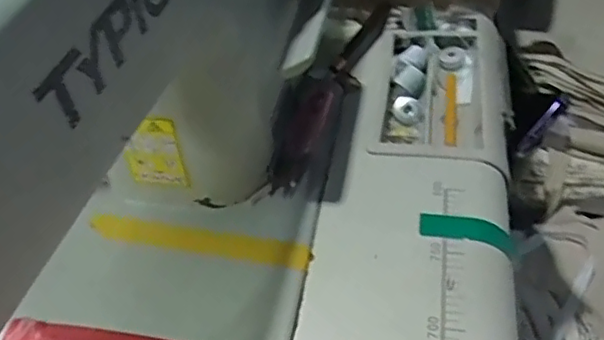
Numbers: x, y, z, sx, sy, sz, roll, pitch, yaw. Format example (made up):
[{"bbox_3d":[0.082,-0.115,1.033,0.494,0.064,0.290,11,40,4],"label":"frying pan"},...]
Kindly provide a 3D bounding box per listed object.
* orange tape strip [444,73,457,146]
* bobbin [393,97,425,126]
[{"bbox_3d":[0.110,-0.043,0.453,0.008,0.010,0.079,5,45,10],"label":"orange tape strip"},{"bbox_3d":[0.080,-0.046,0.464,0.021,0.008,0.027,0,44,5],"label":"bobbin"}]

